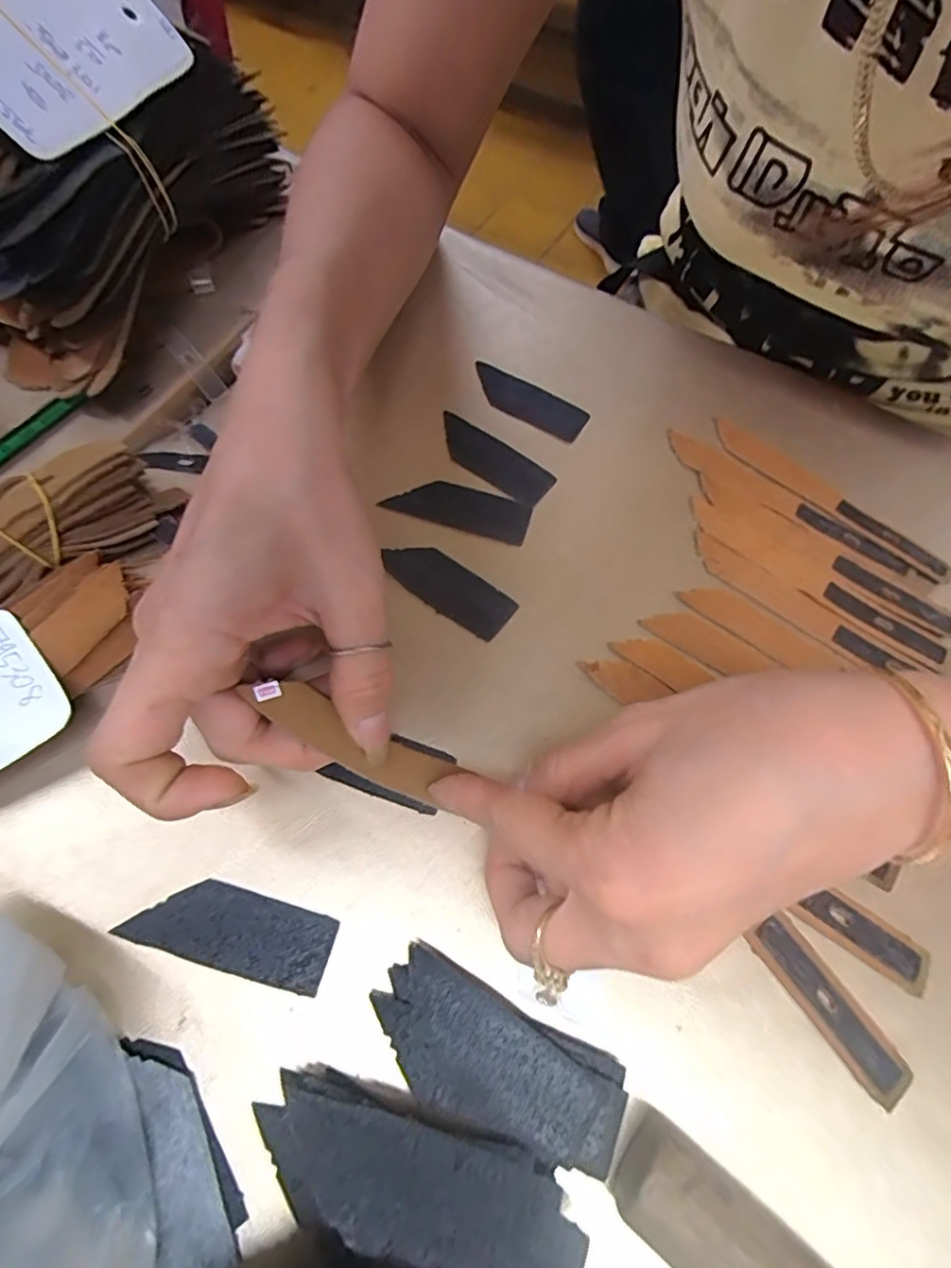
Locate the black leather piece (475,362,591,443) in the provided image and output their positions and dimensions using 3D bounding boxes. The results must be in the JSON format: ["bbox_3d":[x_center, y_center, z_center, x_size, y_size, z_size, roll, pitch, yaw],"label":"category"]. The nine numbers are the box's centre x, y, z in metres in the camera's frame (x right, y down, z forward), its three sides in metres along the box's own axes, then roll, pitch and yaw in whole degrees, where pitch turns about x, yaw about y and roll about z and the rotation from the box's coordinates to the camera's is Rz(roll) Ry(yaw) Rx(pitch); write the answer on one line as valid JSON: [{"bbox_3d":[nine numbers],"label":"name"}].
[{"bbox_3d":[0.026,-0.119,0.301,0.063,0.004,0.022,29,65,10],"label":"black leather piece"}]

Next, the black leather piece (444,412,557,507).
[{"bbox_3d":[0.007,-0.084,0.281,0.063,0.004,0.025,36,67,13],"label":"black leather piece"}]

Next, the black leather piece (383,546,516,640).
[{"bbox_3d":[-0.012,-0.021,0.250,0.059,0.004,0.024,35,67,13],"label":"black leather piece"}]

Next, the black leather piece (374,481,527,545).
[{"bbox_3d":[-0.008,-0.057,0.267,0.063,0.004,0.024,14,64,3],"label":"black leather piece"}]

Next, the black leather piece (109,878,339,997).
[{"bbox_3d":[-0.078,0.094,0.188,0.063,0.004,0.023,15,64,4],"label":"black leather piece"}]

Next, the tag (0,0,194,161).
[{"bbox_3d":[-0.172,-0.249,0.248,0.056,0.012,0.097,38,65,-24],"label":"tag"}]

